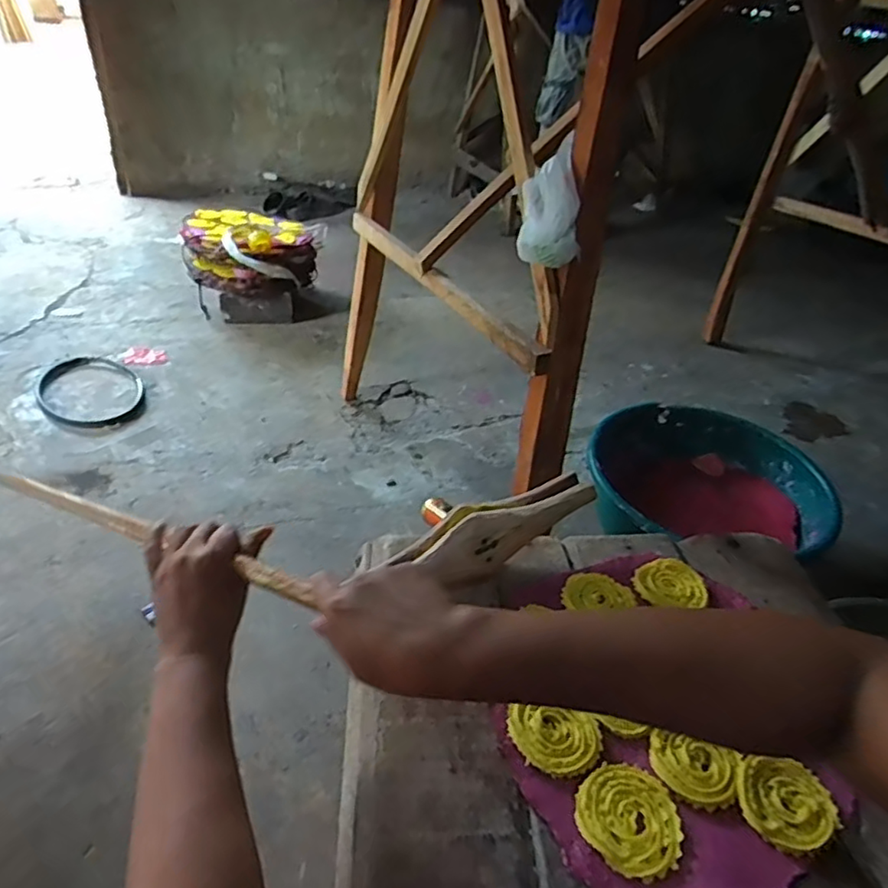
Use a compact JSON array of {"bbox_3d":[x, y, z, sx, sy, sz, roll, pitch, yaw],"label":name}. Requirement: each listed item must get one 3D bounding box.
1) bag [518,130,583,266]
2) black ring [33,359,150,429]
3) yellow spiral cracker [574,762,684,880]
[{"bbox_3d":[0.129,-0.274,0.717,0.076,0.108,0.082,8,36,3],"label":"bag"},{"bbox_3d":[-0.805,-0.125,1.403,0.207,0.018,0.295,-21,44,-31],"label":"black ring"},{"bbox_3d":[0.146,0.289,0.478,0.079,0.004,0.077,4,36,-3],"label":"yellow spiral cracker"}]

